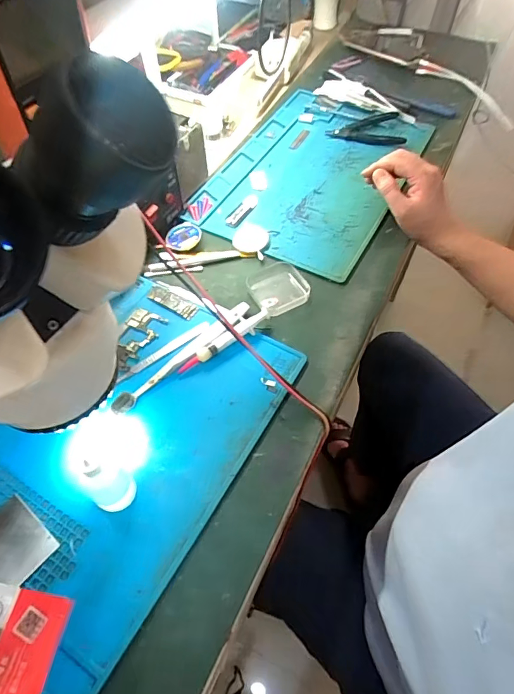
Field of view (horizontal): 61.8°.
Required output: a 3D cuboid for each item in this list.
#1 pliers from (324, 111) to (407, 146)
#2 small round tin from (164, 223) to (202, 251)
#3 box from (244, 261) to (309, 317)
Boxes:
[{"bbox_3d":[0.173,-0.349,0.691,0.120,0.013,0.077,-2,57,-2],"label":"pliers"},{"bbox_3d":[-0.095,-0.145,0.559,0.039,0.010,0.047,31,62,17],"label":"small round tin"},{"bbox_3d":[0.025,-0.073,0.510,0.067,0.013,0.073,-27,62,-17],"label":"box"}]

